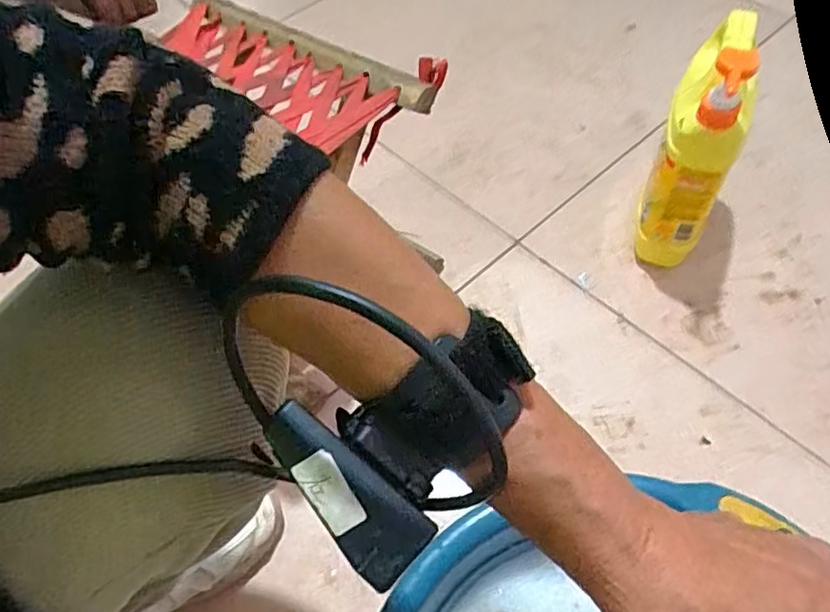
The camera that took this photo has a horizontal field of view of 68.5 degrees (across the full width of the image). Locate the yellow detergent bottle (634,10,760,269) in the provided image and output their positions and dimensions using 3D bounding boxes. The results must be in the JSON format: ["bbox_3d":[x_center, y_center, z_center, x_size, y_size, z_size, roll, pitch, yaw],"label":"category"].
[{"bbox_3d":[0.272,-0.147,0.596,0.065,0.255,0.107,18,59,17],"label":"yellow detergent bottle"}]

